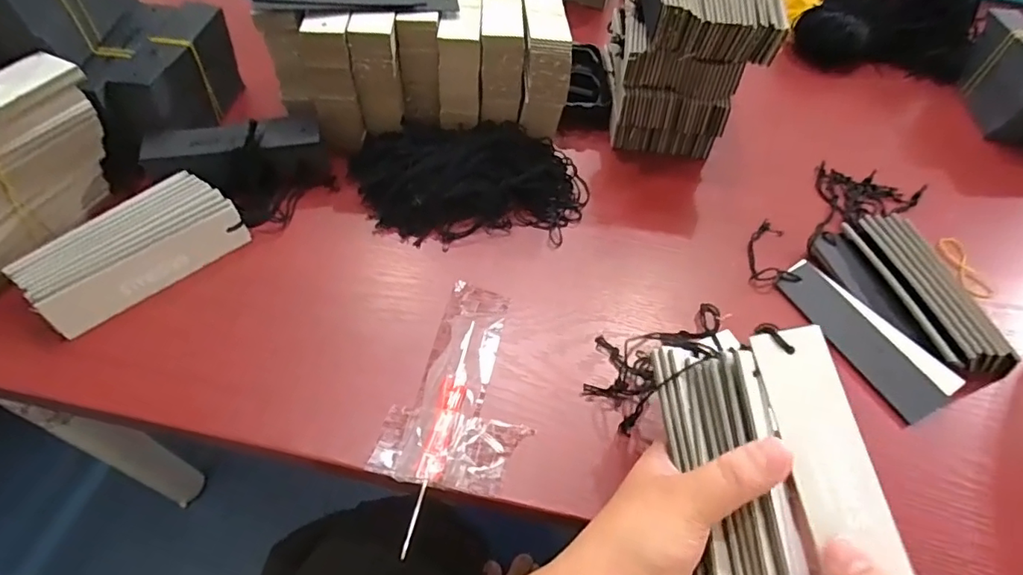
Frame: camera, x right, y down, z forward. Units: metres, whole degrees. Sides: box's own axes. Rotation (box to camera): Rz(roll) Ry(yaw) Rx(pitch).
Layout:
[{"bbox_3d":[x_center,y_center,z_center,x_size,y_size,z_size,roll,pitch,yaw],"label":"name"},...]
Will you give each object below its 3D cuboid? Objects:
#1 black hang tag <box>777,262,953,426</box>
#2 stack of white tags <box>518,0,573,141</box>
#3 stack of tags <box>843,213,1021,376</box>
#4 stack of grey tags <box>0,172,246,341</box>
[{"bbox_3d":[0.238,0.035,0.368,0.033,0.005,0.123,-29,59,-8],"label":"black hang tag"},{"bbox_3d":[0.024,-0.199,0.472,0.034,0.106,0.131,-1,53,-5],"label":"stack of white tags"},{"bbox_3d":[0.299,0.001,0.386,0.043,0.022,0.135,-5,54,-7],"label":"stack of tags"},{"bbox_3d":[-0.258,-0.026,0.365,0.059,0.033,0.127,38,60,22],"label":"stack of grey tags"}]

